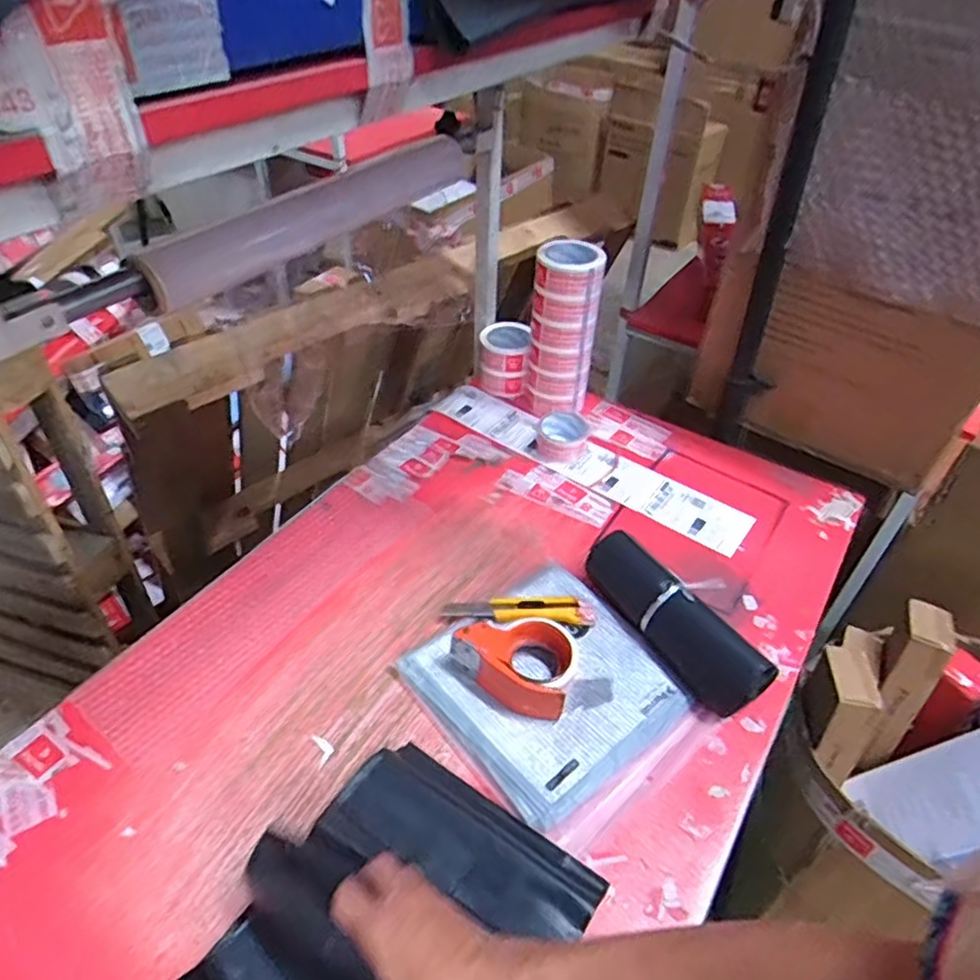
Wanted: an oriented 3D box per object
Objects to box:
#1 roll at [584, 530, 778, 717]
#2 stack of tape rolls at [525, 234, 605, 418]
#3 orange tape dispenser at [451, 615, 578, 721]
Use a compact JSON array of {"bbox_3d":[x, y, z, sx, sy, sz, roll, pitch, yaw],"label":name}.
[{"bbox_3d":[0.225,0.165,0.846,0.080,0.074,0.268,-24,49,-26],"label":"roll"},{"bbox_3d":[0.119,-0.259,1.127,0.102,0.312,0.086,3,43,1],"label":"stack of tape rolls"},{"bbox_3d":[0.042,0.197,0.794,0.138,0.056,0.111,30,50,27],"label":"orange tape dispenser"}]

